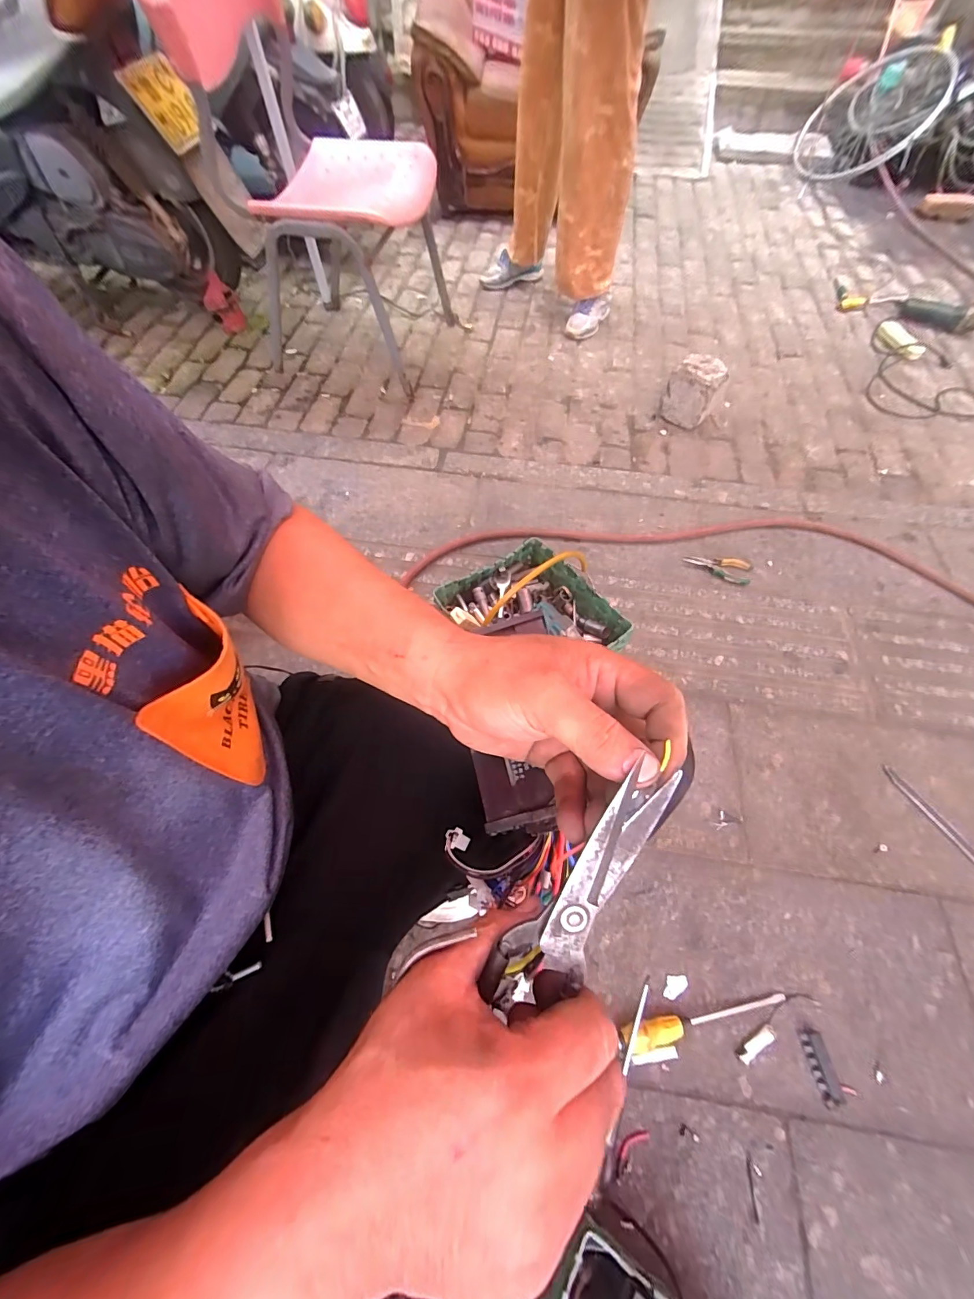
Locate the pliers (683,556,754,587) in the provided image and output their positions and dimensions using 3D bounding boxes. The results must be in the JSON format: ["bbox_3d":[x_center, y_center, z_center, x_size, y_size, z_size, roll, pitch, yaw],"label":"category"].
[{"bbox_3d":[0.568,-0.209,1.053,0.157,0.009,0.082,22,62,11],"label":"pliers"}]

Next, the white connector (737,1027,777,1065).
[{"bbox_3d":[0.380,0.557,0.606,0.064,0.006,0.019,-25,64,-15],"label":"white connector"}]

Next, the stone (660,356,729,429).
[{"bbox_3d":[0.626,-0.778,1.309,0.143,0.153,0.139,33,64,16],"label":"stone"}]

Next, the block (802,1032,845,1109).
[{"bbox_3d":[0.462,0.577,0.592,0.030,0.014,0.076,-4,60,-4],"label":"block"}]

